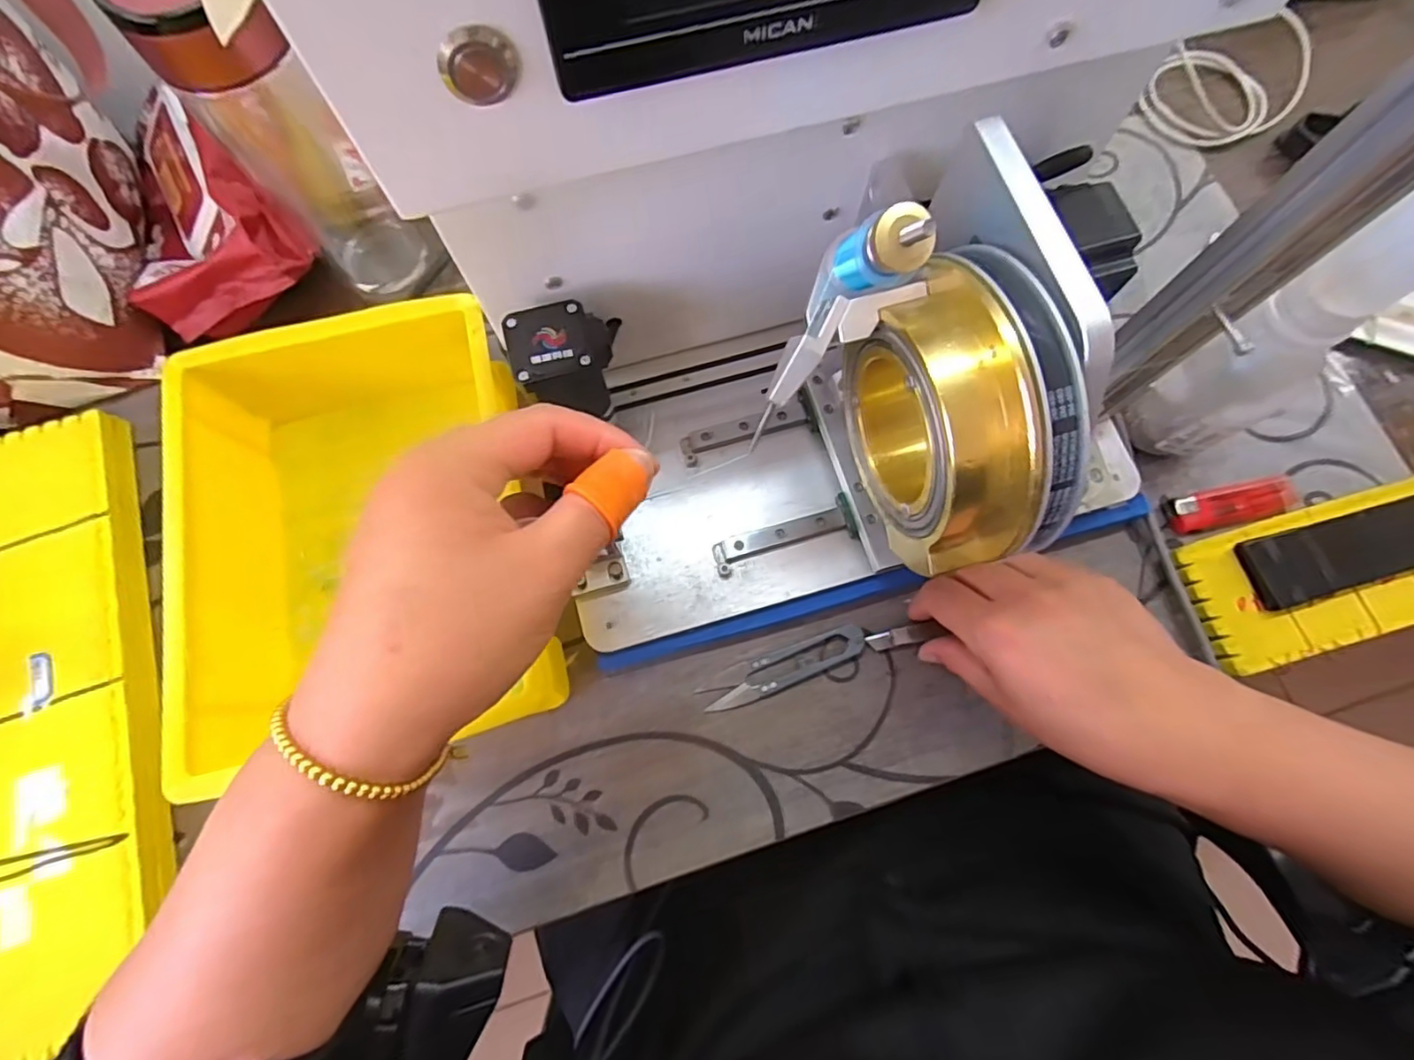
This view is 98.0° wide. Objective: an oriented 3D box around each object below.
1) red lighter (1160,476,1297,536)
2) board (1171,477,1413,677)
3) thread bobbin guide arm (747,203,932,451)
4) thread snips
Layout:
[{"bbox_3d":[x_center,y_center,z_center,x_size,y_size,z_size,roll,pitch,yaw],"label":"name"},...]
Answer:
[{"bbox_3d":[0.326,-0.016,0.379,0.083,0.009,0.026,-10,74,-2],"label":"red lighter"},{"bbox_3d":[0.440,0.005,0.363,0.314,0.024,0.078,-16,75,-3],"label":"board"},{"bbox_3d":[0.044,-0.076,0.229,0.028,0.021,0.095,43,111,11],"label":"thread bobbin guide arm"},{"bbox_3d":[0.045,0.082,0.362,0.101,0.008,0.022,-19,75,-4],"label":"thread snips"}]

